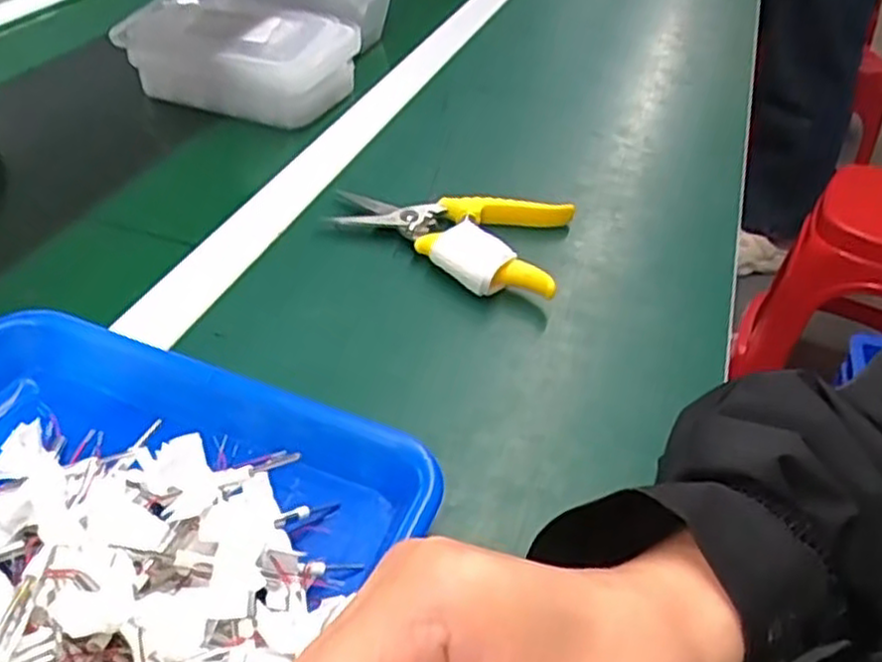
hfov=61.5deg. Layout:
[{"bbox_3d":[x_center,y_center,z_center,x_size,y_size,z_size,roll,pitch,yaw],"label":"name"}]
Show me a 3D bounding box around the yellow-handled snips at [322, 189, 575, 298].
[{"bbox_3d":[0.004,-0.063,0.495,0.159,0.034,0.096,7,40,3],"label":"yellow-handled snips"}]

